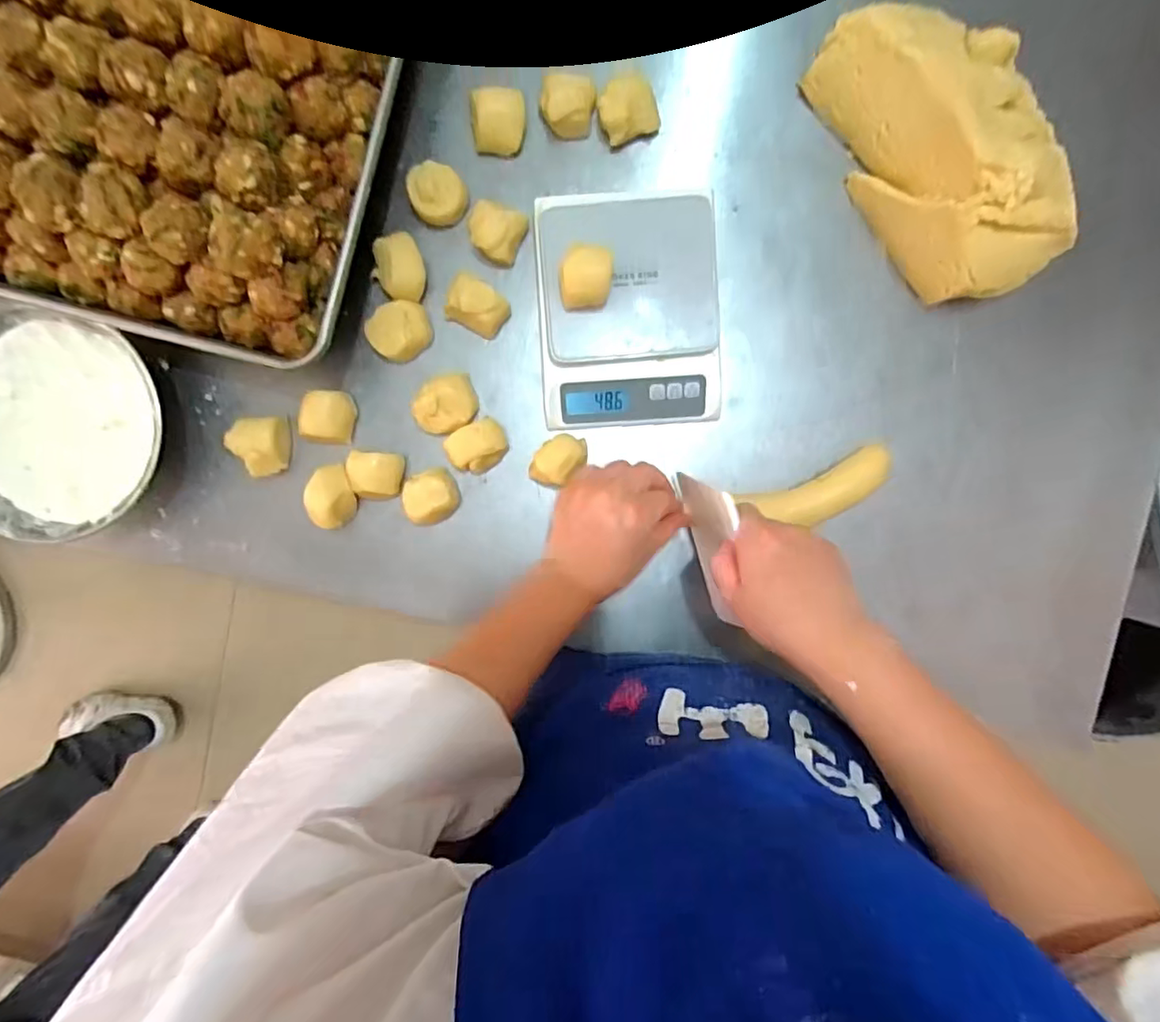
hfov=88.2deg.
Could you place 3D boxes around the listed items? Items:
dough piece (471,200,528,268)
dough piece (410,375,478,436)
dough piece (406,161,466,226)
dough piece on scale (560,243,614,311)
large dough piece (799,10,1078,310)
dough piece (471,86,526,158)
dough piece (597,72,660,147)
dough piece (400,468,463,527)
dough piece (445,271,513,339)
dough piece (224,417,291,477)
[{"bbox_3d":[-0.070,-0.235,0.503,0.039,0.032,0.048,21,94,0],"label":"dough piece"},{"bbox_3d":[-0.114,-0.091,0.508,0.053,0.028,0.044,-27,93,3],"label":"dough piece"},{"bbox_3d":[-0.118,-0.263,0.499,0.044,0.029,0.041,0,94,1],"label":"dough piece"},{"bbox_3d":[0.005,-0.183,0.470,0.040,0.032,0.040,-6,93,1],"label":"dough piece on scale"},{"bbox_3d":[0.289,-0.284,0.475,0.118,0.077,0.228,-25,93,3],"label":"large dough piece"},{"bbox_3d":[-0.068,-0.323,0.500,0.043,0.023,0.046,0,94,1],"label":"dough piece"},{"bbox_3d":[0.040,-0.334,0.501,0.052,0.033,0.044,-24,93,2],"label":"dough piece"},{"bbox_3d":[-0.128,-0.012,0.515,0.043,0.032,0.044,0,94,1],"label":"dough piece"},{"bbox_3d":[-0.087,-0.170,0.497,0.050,0.032,0.037,30,94,-1],"label":"dough piece"},{"bbox_3d":[-0.277,-0.054,0.510,0.044,0.035,0.049,-4,93,1],"label":"dough piece"}]

